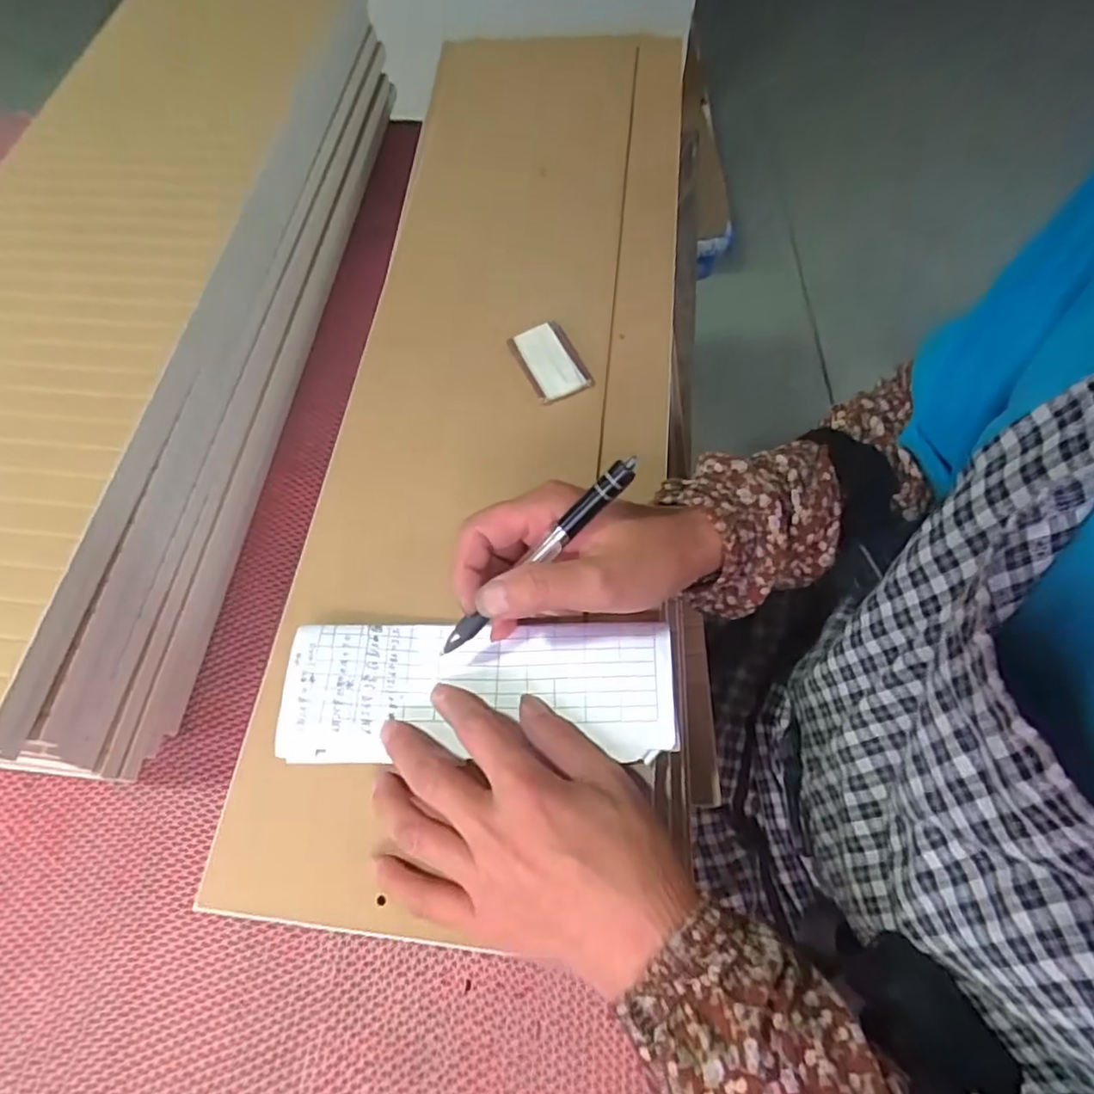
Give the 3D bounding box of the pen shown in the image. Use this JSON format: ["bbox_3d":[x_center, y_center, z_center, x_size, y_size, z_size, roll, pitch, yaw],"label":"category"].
[{"bbox_3d":[-0.009,0.009,0.321,0.145,0.015,0.012,-45,64,19],"label":"pen"}]

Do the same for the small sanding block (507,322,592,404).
[{"bbox_3d":[0.002,-0.130,0.458,0.039,0.016,0.057,-25,63,-10],"label":"small sanding block"}]

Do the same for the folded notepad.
[{"bbox_3d":[-0.037,0.076,0.352,0.206,0.017,0.072,-2,62,3],"label":"folded notepad"}]

